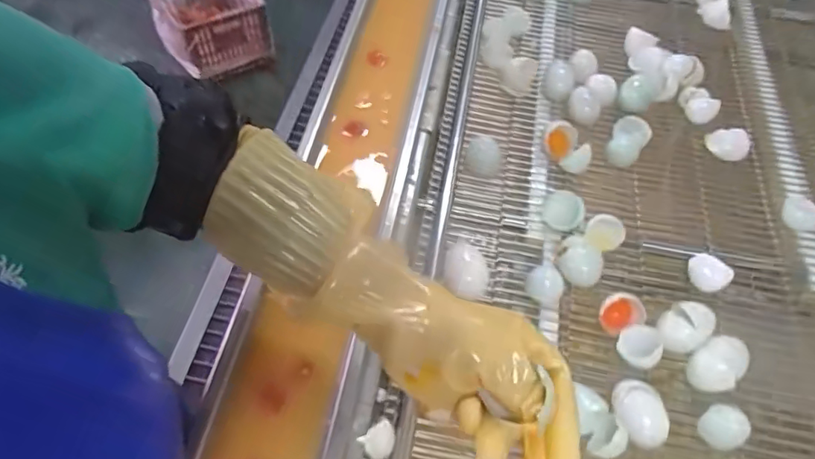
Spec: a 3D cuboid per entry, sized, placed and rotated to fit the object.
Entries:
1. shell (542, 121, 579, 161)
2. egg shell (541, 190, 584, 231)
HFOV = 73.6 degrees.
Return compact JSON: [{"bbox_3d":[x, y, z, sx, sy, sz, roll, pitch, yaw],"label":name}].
[{"bbox_3d":[0.197,-0.114,0.708,0.040,0.025,0.051,20,55,10],"label":"shell"},{"bbox_3d":[0.184,-0.022,0.644,0.048,0.035,0.031,31,57,17],"label":"egg shell"}]

